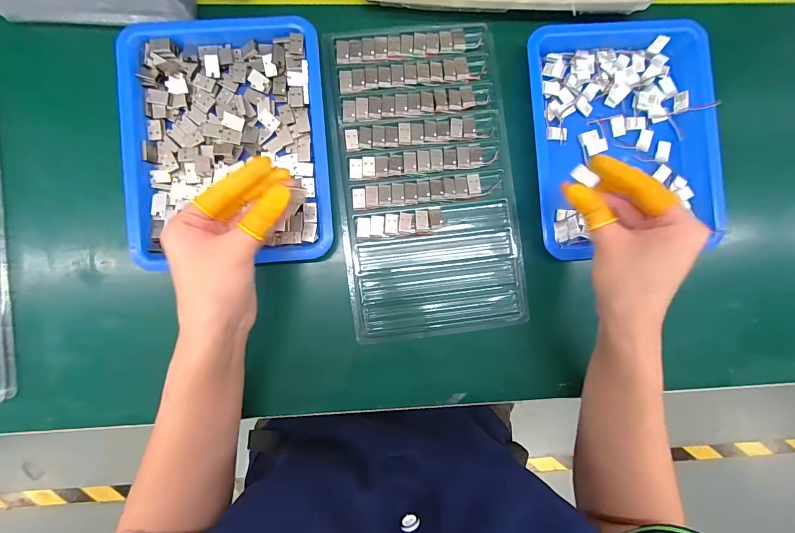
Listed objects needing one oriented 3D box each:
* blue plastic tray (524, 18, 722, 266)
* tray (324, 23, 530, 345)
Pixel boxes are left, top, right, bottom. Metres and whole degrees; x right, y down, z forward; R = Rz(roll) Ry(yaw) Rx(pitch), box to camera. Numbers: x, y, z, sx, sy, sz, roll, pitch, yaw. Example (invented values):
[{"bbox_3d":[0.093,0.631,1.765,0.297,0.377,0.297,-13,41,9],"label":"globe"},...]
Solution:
[{"bbox_3d":[0.211,-0.126,0.343,0.170,0.028,0.219,-5,89,-3],"label":"blue plastic tray"},{"bbox_3d":[0.027,-0.081,0.345,0.162,0.016,0.290,-7,89,-3],"label":"tray"}]

